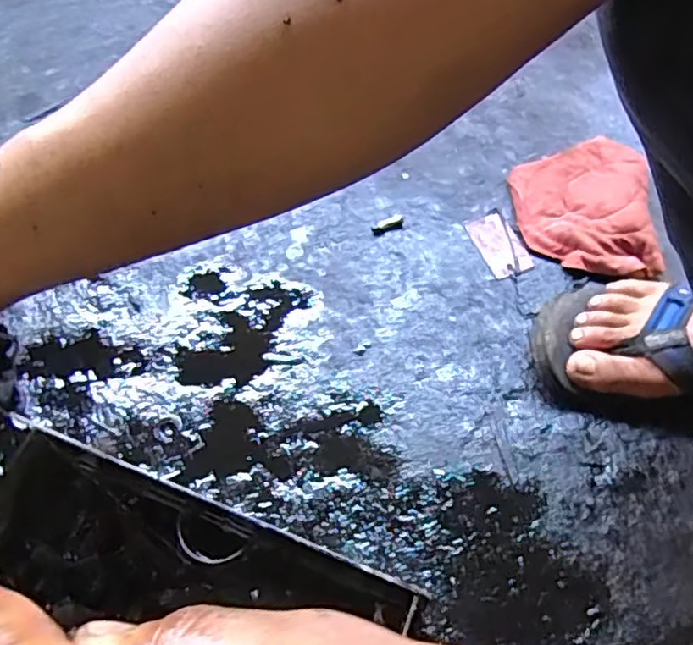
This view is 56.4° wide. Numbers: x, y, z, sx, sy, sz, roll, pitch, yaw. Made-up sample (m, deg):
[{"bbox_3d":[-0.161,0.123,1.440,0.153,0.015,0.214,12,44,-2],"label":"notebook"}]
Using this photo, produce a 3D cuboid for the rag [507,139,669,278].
[{"bbox_3d":[0.227,-0.119,0.624,0.125,0.034,0.164,3,60,3],"label":"rag"}]

